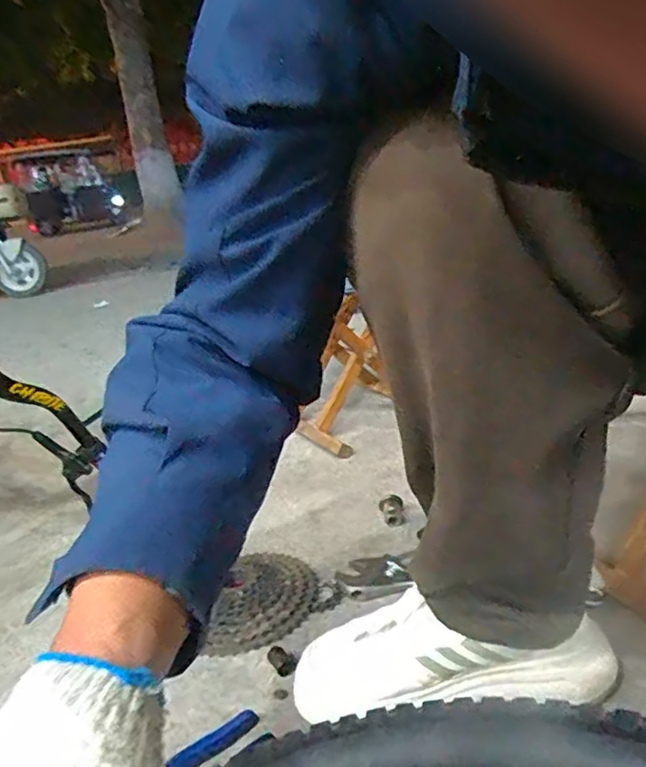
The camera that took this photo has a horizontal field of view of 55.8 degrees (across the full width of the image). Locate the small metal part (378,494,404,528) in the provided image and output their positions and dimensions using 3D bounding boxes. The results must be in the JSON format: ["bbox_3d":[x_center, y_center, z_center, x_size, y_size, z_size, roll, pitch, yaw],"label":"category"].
[{"bbox_3d":[0.095,0.179,0.844,0.030,0.038,0.036,-6,20,6],"label":"small metal part"}]

